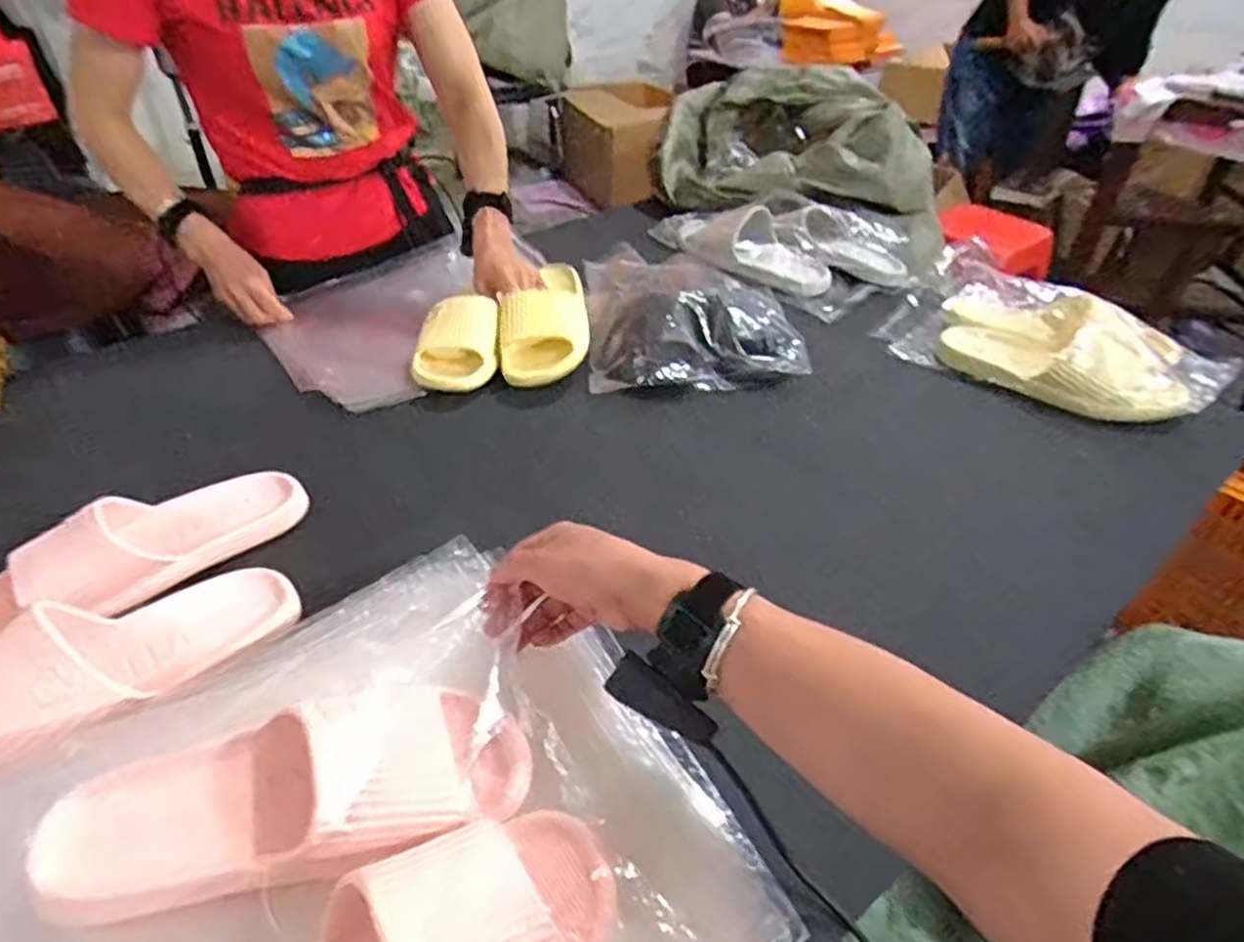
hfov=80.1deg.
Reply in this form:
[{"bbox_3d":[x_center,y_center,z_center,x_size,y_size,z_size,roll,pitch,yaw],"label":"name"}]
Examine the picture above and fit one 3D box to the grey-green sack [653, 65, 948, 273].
[{"bbox_3d":[0.320,-0.579,1.333,0.486,0.203,0.454,8,39,6],"label":"grey-green sack"}]

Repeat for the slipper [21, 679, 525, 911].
[{"bbox_3d":[-0.183,0.183,0.419,0.251,0.060,0.103,-9,40,-15],"label":"slipper"}]

